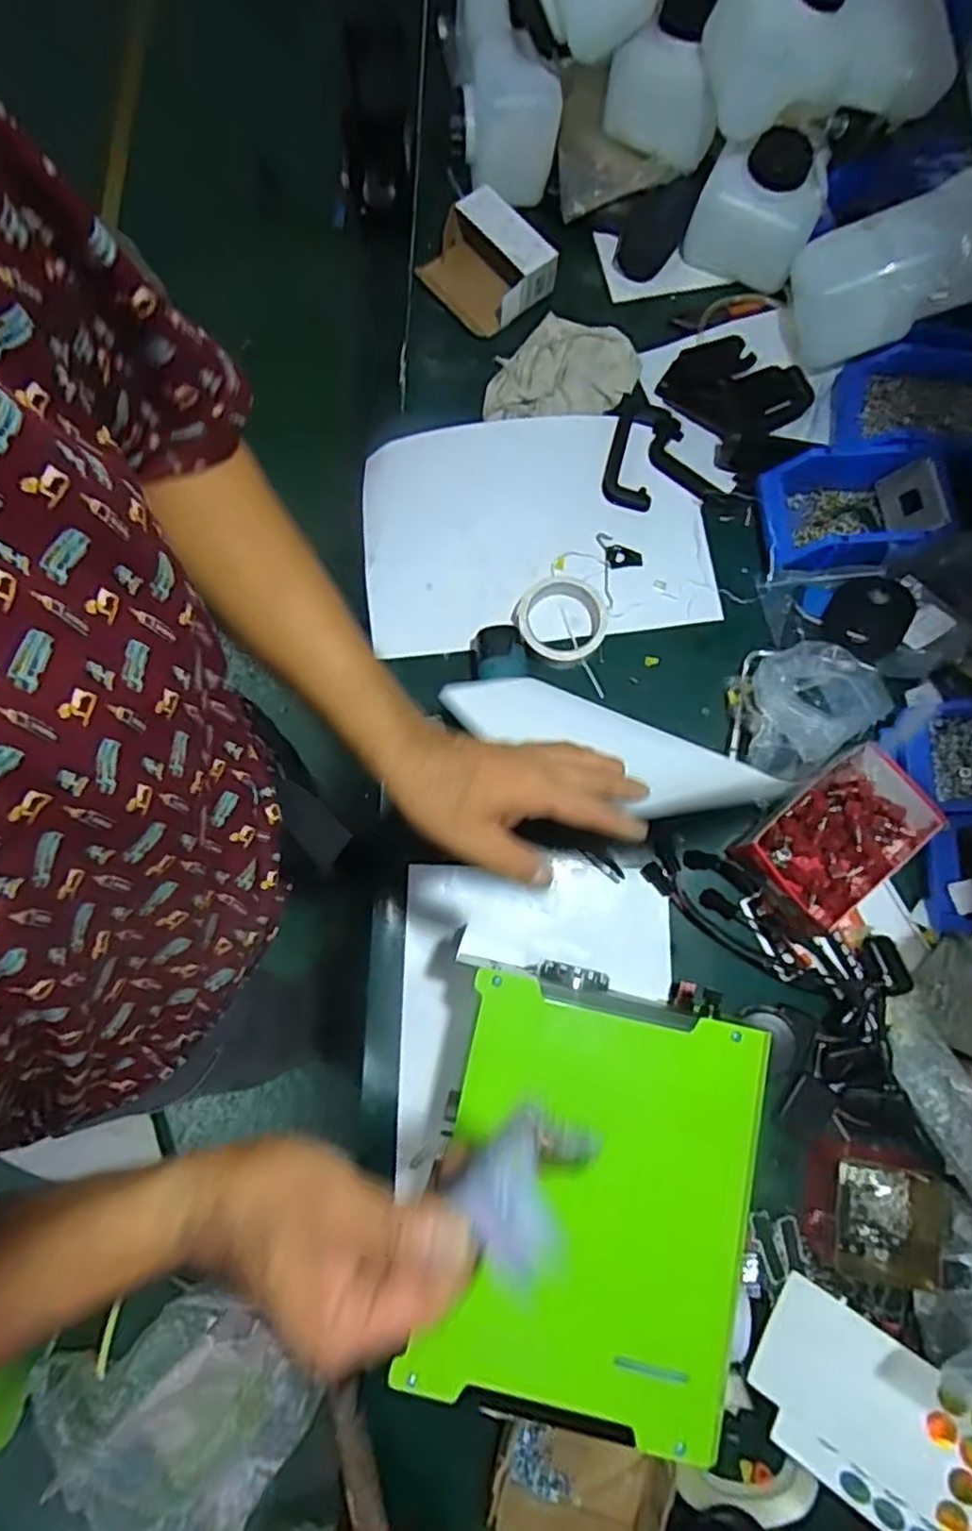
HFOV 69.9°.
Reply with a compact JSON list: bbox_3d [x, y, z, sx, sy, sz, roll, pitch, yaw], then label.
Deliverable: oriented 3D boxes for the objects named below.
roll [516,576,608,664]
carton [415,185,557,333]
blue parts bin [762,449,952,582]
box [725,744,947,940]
[{"bbox_3d":[0.084,-0.159,0.759,0.093,0.028,0.097,0,78,0],"label":"roll"},{"bbox_3d":[-0.001,-0.599,0.819,0.116,0.066,0.142,-43,82,-8],"label":"carton"},{"bbox_3d":[0.409,-0.277,0.780,0.194,0.075,0.120,-2,78,-1],"label":"blue parts bin"},{"bbox_3d":[0.349,0.073,0.698,0.190,0.047,0.121,-36,81,-7],"label":"box"}]

